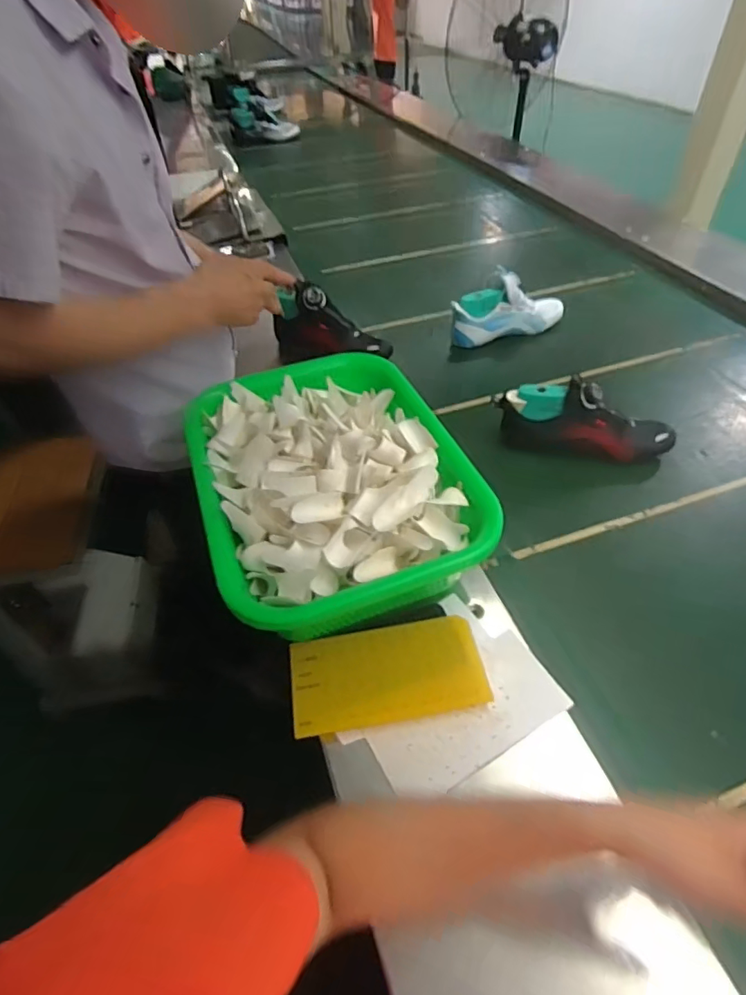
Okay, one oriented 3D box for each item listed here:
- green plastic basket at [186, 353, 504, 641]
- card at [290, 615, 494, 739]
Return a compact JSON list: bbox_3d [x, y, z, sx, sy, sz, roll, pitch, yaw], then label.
[{"bbox_3d":[-0.056,-0.018,0.643,0.296,0.121,0.398,-16,47,-14],"label":"green plastic basket"},{"bbox_3d":[0.015,0.179,0.536,0.192,0.011,0.099,-9,52,-6],"label":"card"}]

